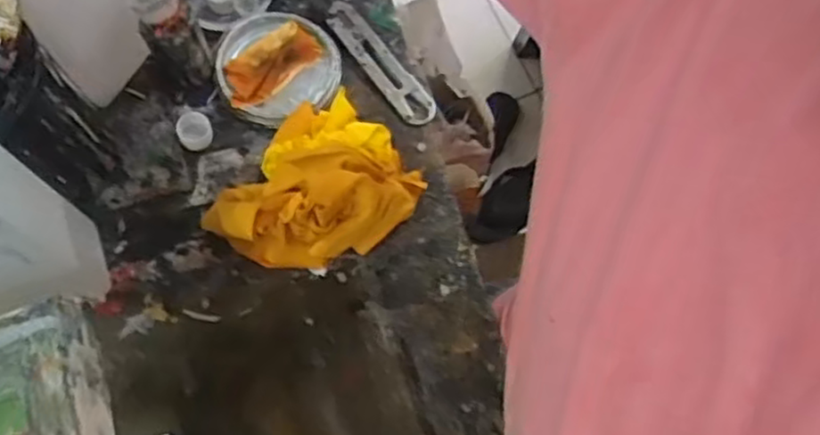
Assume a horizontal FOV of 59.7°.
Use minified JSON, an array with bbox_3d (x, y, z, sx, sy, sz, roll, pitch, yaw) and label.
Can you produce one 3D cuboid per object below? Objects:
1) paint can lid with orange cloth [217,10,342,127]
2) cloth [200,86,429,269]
[{"bbox_3d":[-0.113,-0.134,0.608,0.098,0.017,0.102,1,70,-1],"label":"paint can lid with orange cloth"},{"bbox_3d":[-0.069,-0.025,0.544,0.127,0.078,0.142,33,73,10],"label":"cloth"}]

